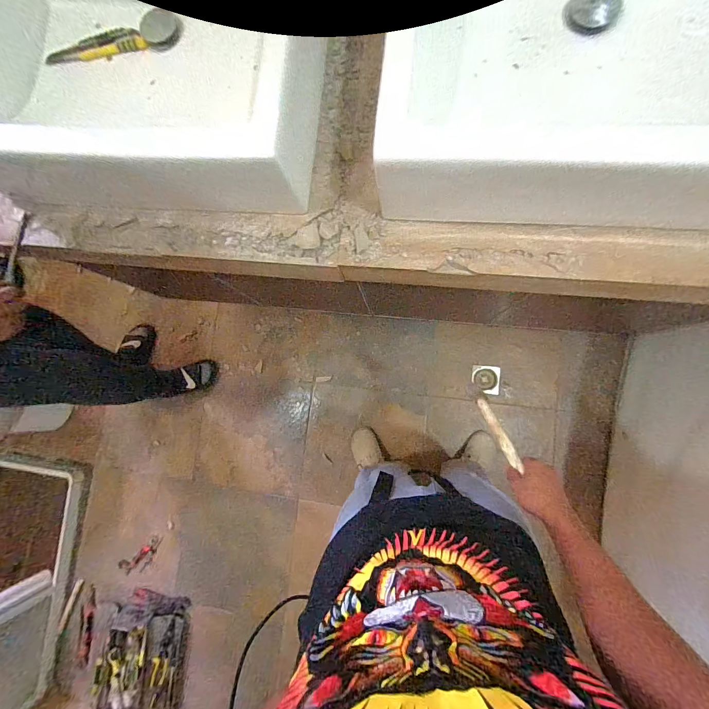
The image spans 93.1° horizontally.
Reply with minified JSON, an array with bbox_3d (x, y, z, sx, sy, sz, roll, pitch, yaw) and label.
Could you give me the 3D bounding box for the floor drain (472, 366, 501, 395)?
[{"bbox_3d":[0.489,0.094,1.249,0.098,0.011,0.102,3,89,9],"label":"floor drain"}]

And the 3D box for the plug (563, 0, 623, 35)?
[{"bbox_3d":[0.349,-0.504,0.492,0.073,0.004,0.069,-1,84,8],"label":"plug"}]

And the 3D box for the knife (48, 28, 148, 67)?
[{"bbox_3d":[-0.444,-0.527,0.577,0.158,0.022,0.026,-20,86,-6],"label":"knife"}]

